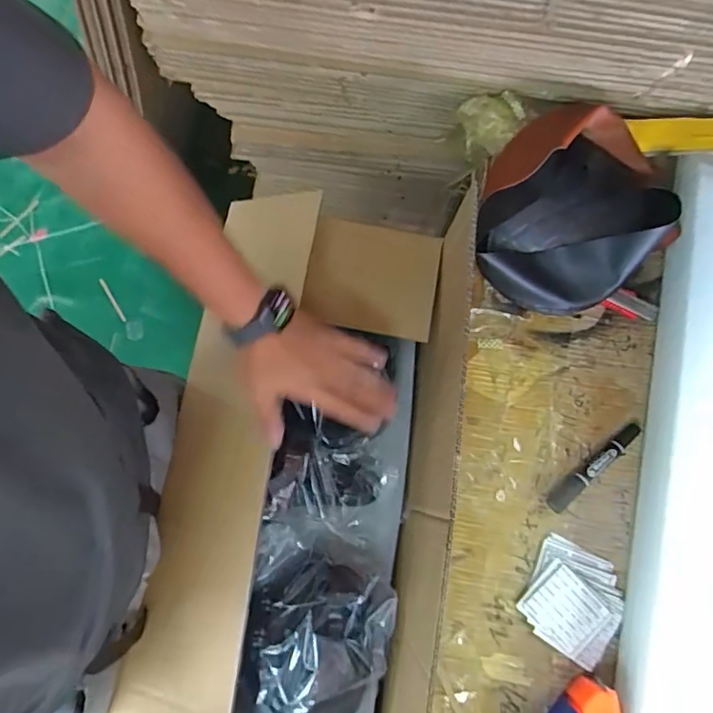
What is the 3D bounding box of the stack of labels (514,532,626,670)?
[{"bbox_3d":[0.240,0.269,0.590,0.102,0.011,0.109,28,77,7],"label":"stack of labels"}]

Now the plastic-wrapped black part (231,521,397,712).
[{"bbox_3d":[-0.048,0.322,0.615,0.160,0.090,0.215,9,76,3],"label":"plastic-wrapped black part"}]

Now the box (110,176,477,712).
[{"bbox_3d":[-0.063,0.203,0.635,0.328,0.213,0.764,13,79,4],"label":"box"}]

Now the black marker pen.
[{"bbox_3d":[0.276,0.127,0.622,0.138,0.022,0.022,-42,79,-10],"label":"black marker pen"}]

